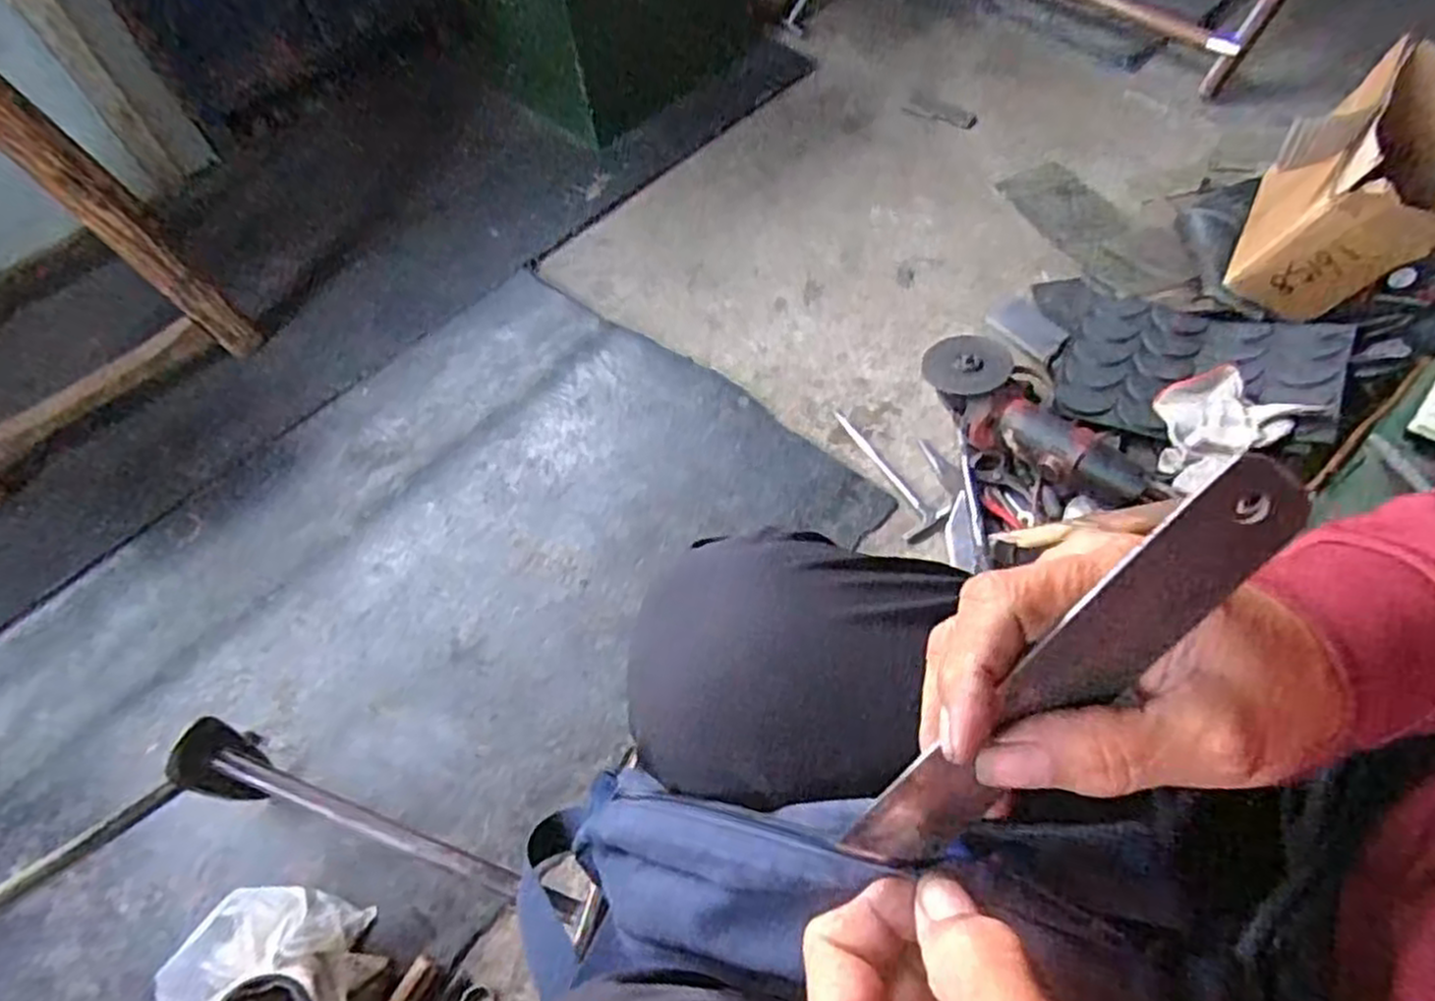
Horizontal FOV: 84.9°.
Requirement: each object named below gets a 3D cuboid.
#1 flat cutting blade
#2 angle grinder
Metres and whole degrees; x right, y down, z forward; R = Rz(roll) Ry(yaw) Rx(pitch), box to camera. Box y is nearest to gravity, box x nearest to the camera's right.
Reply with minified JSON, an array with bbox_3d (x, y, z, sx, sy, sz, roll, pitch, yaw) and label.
[{"bbox_3d":[0.097,0.053,0.223,0.030,0.158,0.004,33,19,-16],"label":"flat cutting blade"},{"bbox_3d":[0.347,-0.093,0.853,0.108,0.078,0.271,-32,62,-15],"label":"angle grinder"}]

